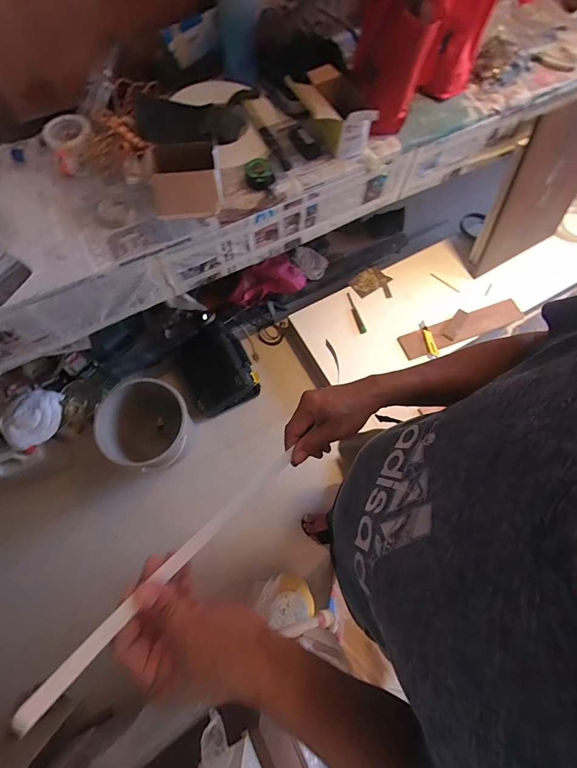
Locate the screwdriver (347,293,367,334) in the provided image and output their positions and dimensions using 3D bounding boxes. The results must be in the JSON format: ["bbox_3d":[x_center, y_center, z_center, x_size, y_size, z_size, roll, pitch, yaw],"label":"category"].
[{"bbox_3d":[0.295,-0.313,1.563,0.036,0.028,0.212,-20,73,-8],"label":"screwdriver"}]

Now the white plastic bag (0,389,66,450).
[{"bbox_3d":[-0.912,0.116,1.247,0.168,0.083,0.218,22,72,6],"label":"white plastic bag"}]

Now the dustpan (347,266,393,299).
[{"bbox_3d":[0.389,-0.453,1.611,0.178,0.045,0.192,-35,75,-12],"label":"dustpan"}]

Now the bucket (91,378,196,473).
[{"bbox_3d":[-0.535,0.170,1.369,0.310,0.342,0.301,0,71,-1],"label":"bucket"}]

